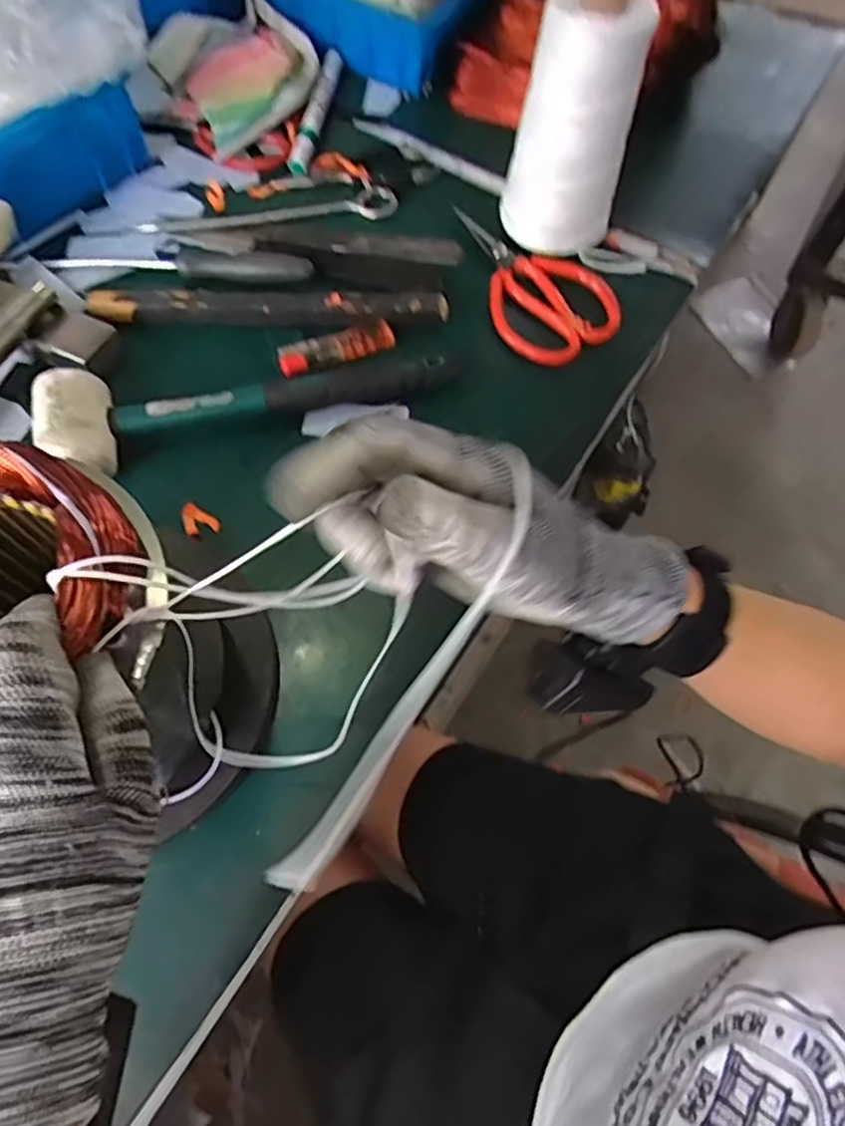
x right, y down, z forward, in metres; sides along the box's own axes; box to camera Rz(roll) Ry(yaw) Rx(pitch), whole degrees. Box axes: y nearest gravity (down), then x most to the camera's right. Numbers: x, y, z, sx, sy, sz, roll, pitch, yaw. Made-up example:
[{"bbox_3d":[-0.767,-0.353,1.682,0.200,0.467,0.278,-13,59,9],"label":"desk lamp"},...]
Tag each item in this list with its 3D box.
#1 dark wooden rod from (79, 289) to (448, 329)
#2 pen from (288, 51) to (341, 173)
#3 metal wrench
[{"bbox_3d":[-0.114,-0.188,0.500,0.261,0.021,0.029,2,65,-1],"label":"dark wooden rod"},{"bbox_3d":[-0.094,-0.400,0.590,0.016,0.020,0.137,11,65,4],"label":"pen"},{"bbox_3d":[-0.128,-0.294,0.555,0.211,0.010,0.038,-6,66,-4],"label":"metal wrench"}]

